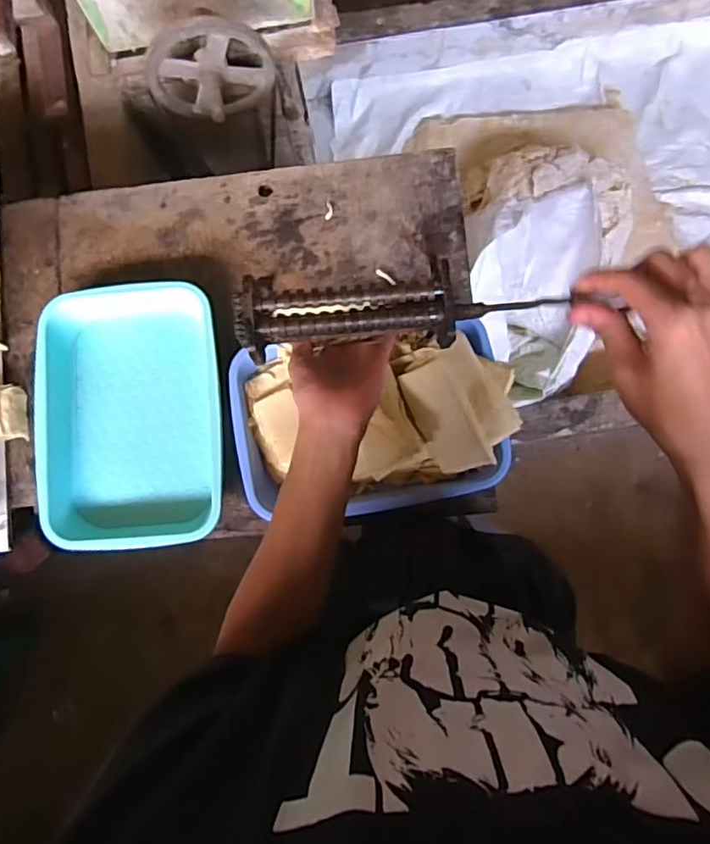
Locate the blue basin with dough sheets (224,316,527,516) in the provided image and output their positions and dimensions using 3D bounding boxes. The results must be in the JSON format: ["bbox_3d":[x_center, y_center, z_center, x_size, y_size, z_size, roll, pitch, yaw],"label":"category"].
[{"bbox_3d":[0.022,-0.001,0.664,0.321,0.086,0.206,-9,83,-1],"label":"blue basin with dough sheets"}]

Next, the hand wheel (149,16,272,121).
[{"bbox_3d":[-0.226,-0.524,0.914,0.194,0.189,0.094,-14,83,34],"label":"hand wheel"}]

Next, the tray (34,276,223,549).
[{"bbox_3d":[-0.270,-0.011,0.697,0.219,0.054,0.313,-5,83,-1],"label":"tray"}]

